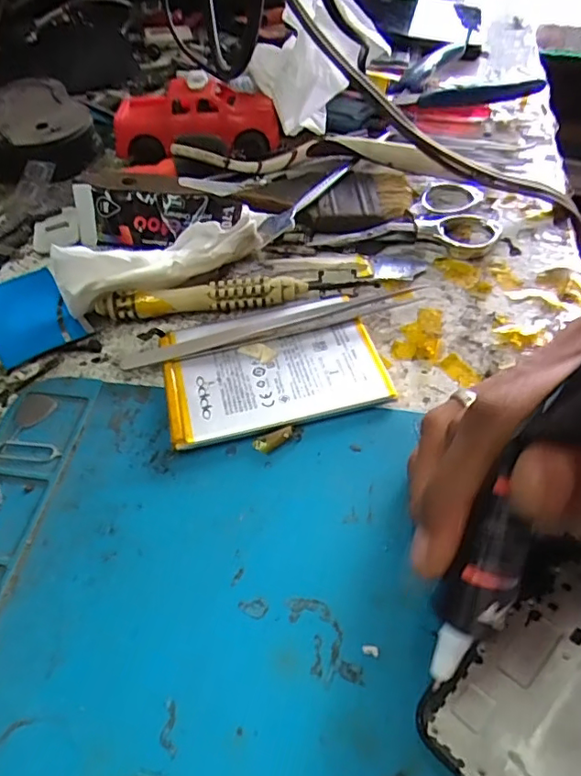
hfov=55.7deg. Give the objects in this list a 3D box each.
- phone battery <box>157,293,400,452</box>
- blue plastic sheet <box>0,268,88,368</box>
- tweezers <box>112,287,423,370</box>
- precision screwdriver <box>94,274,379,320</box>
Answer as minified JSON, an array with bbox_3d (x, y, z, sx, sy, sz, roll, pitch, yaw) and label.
[{"bbox_3d":[-0.008,-0.010,0.226,0.084,0.005,0.063,-12,52,-7],"label":"phone battery"},{"bbox_3d":[-0.124,-0.036,0.255,0.036,0.004,0.060,-30,56,-19],"label":"blue plastic sheet"},{"bbox_3d":[-0.005,-0.029,0.238,0.135,0.006,0.020,-15,53,-9],"label":"tweezers"},{"bbox_3d":[-0.024,-0.044,0.249,0.123,0.009,0.014,-8,52,-3],"label":"precision screwdriver"}]

